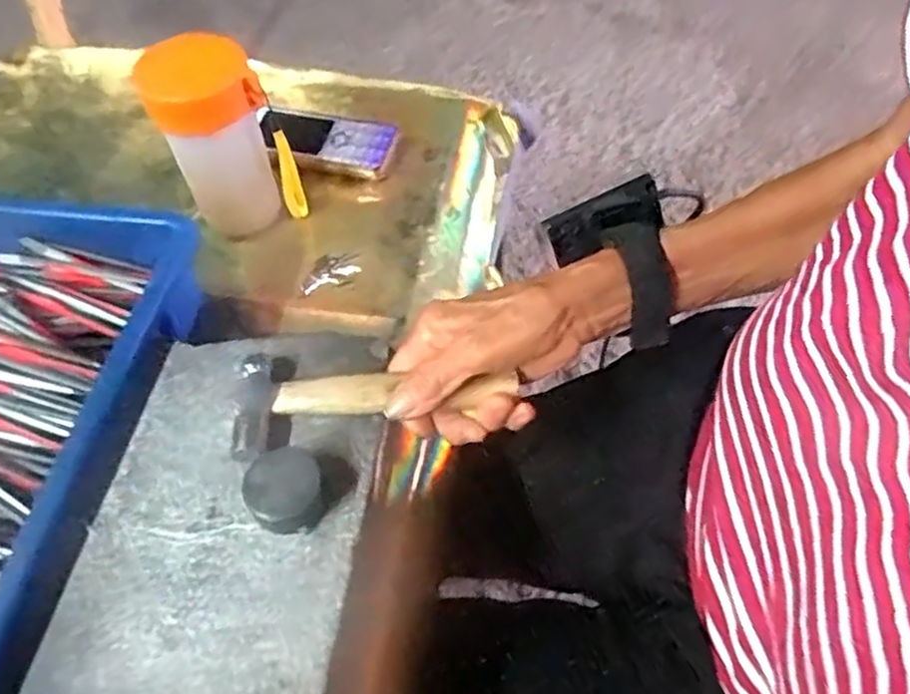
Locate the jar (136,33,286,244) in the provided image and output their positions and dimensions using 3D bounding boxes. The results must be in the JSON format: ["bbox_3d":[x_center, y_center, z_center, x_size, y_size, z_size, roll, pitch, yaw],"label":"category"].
[{"bbox_3d":[-0.166,-0.143,0.508,0.068,0.128,0.066,-1,56,2],"label":"jar"}]

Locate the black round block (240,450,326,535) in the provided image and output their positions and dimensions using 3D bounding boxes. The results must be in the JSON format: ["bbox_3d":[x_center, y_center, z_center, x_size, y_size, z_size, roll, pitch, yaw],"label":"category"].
[{"bbox_3d":[-0.083,0.071,0.358,0.036,0.021,0.038,-1,55,1],"label":"black round block"}]

